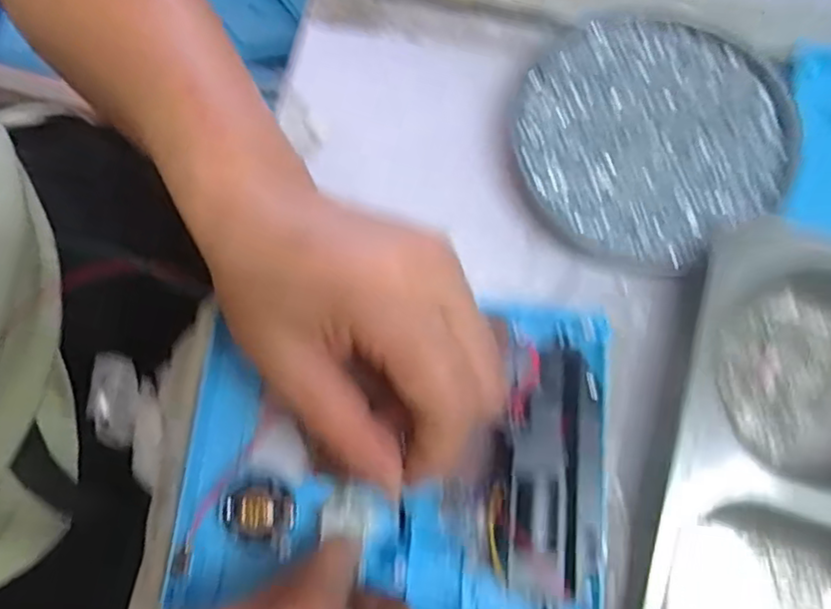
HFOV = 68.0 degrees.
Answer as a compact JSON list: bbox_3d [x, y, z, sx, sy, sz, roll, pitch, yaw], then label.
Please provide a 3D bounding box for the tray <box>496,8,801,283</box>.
[{"bbox_3d":[0.114,-0.085,0.306,0.128,0.013,0.131,0,75,1],"label":"tray"}]

